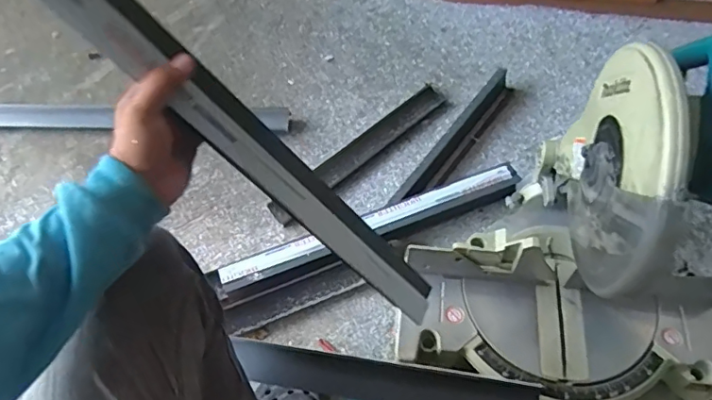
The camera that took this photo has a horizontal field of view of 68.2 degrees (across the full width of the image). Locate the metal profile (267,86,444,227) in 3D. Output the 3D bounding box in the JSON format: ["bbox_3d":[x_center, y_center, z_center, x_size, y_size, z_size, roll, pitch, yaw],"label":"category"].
[{"bbox_3d":[0.014,-0.096,1.025,0.427,0.037,0.050,-37,62,-18],"label":"metal profile"}]

